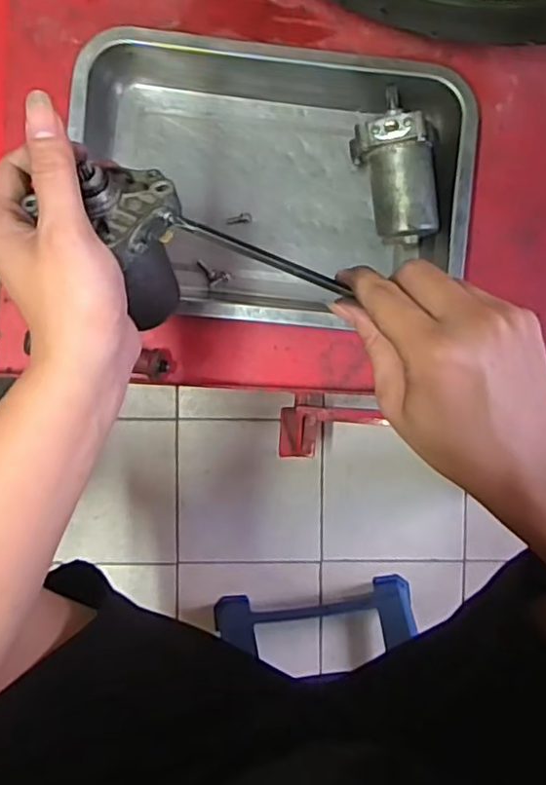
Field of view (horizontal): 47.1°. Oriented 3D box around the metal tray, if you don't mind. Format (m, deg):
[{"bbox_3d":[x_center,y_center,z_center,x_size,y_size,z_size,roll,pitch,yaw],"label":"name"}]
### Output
[{"bbox_3d":[0.000,-0.166,0.504,0.302,0.049,0.217,6,92,-2],"label":"metal tray"}]

